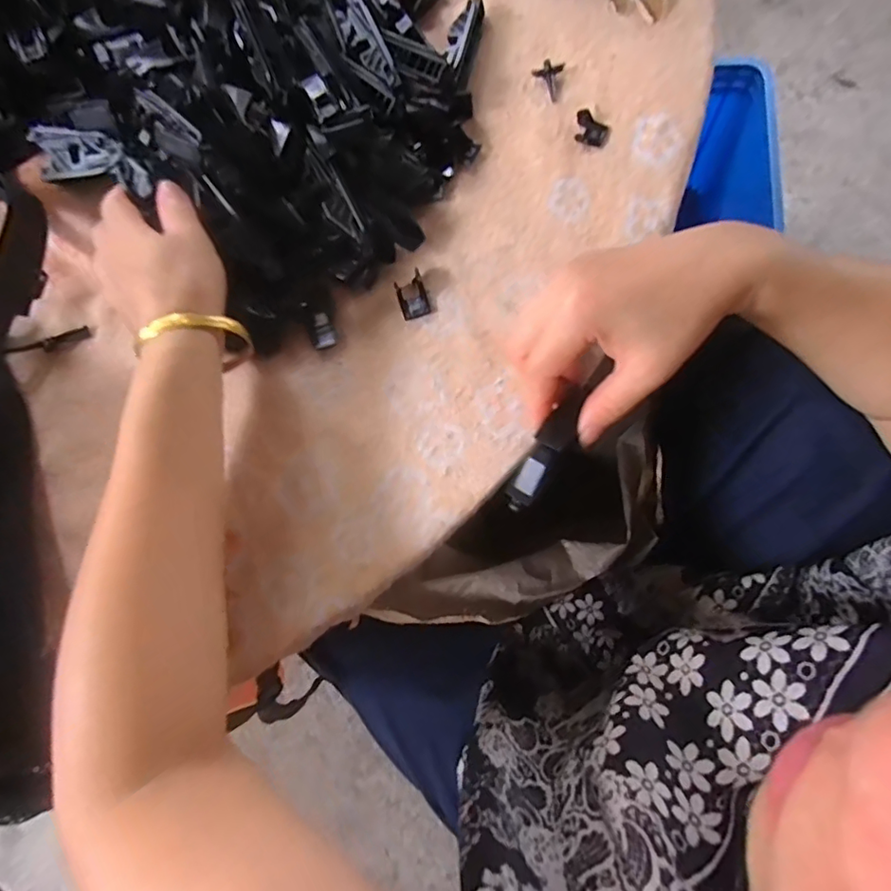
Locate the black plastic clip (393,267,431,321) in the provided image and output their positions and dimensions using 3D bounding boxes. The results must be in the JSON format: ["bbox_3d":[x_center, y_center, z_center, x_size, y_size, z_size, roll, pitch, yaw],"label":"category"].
[{"bbox_3d":[-0.021,-0.094,0.331,0.018,0.010,0.026,-19,77,-6],"label":"black plastic clip"}]

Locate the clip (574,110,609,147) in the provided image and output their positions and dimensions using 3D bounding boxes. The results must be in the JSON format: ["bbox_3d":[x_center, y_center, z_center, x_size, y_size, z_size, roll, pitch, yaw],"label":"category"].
[{"bbox_3d":[0.098,-0.212,0.349,0.022,0.006,0.025,17,76,3],"label":"clip"}]

